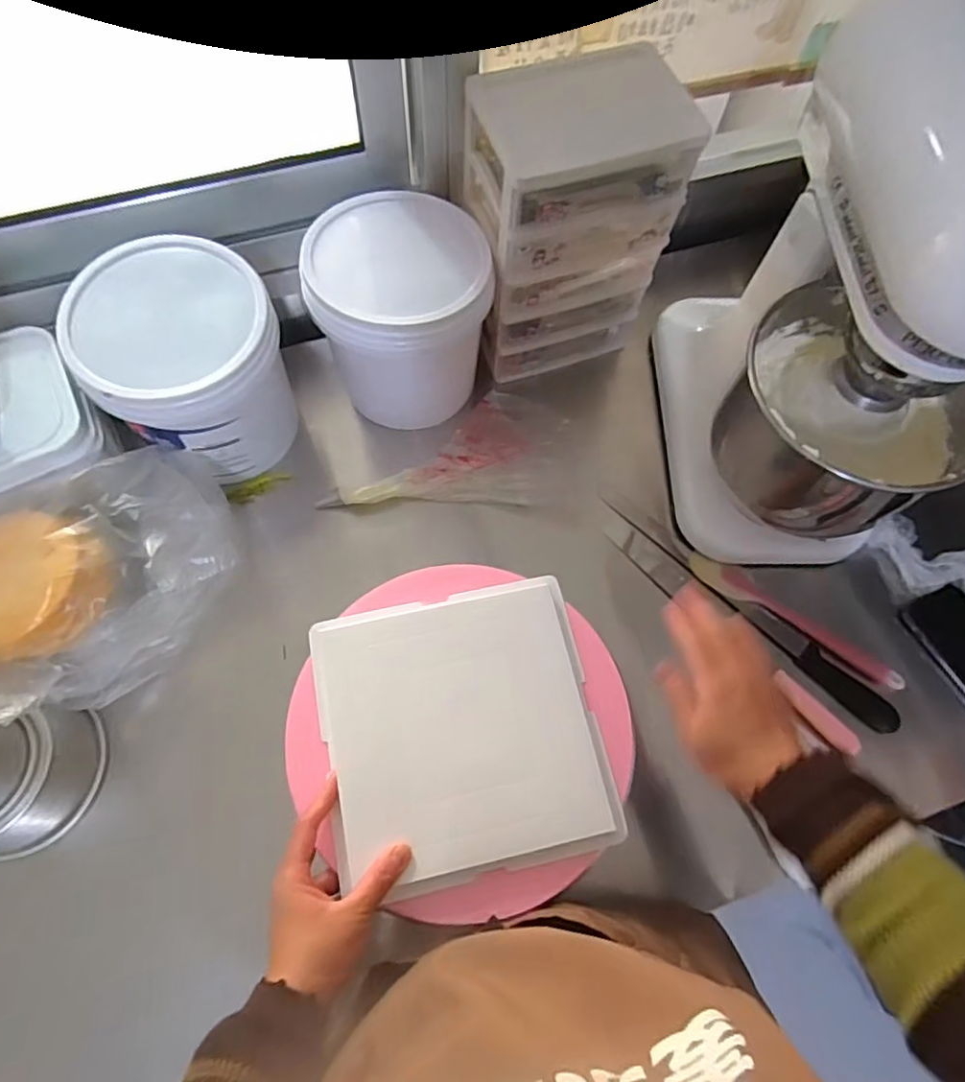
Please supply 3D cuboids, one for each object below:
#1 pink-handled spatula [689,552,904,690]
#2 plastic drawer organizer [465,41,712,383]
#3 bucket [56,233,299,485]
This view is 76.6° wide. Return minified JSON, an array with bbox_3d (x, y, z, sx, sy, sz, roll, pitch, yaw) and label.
[{"bbox_3d":[0.353,0.087,0.701,0.250,0.027,0.035,31,71,10],"label":"pink-handled spatula"},{"bbox_3d":[0.094,-0.352,0.708,0.202,0.299,0.145,-13,70,-7],"label":"plastic drawer organizer"},{"bbox_3d":[-0.313,-0.186,0.676,0.185,0.189,0.170,1,69,-2],"label":"bucket"}]

